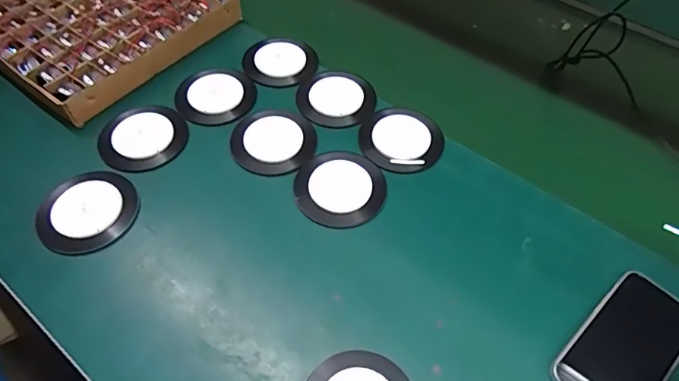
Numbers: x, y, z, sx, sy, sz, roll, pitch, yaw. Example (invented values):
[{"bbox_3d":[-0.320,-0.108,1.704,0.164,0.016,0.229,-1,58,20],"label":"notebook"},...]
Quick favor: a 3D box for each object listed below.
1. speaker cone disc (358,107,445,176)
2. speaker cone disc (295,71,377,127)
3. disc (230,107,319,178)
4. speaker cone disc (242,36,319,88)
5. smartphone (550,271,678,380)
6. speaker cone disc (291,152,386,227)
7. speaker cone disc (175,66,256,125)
[{"bbox_3d":[0.074,-0.062,0.555,0.092,0.015,0.094,1,54,-1],"label":"speaker cone disc"},{"bbox_3d":[-0.007,-0.120,0.592,0.094,0.015,0.085,31,59,19],"label":"speaker cone disc"},{"bbox_3d":[-0.078,-0.061,0.555,0.096,0.011,0.102,35,60,21],"label":"disc"},{"bbox_3d":[-0.079,-0.176,0.624,0.094,0.014,0.080,22,57,14],"label":"speaker cone disc"},{"bbox_3d":[0.257,0.140,0.414,0.145,0.016,0.074,-37,63,-24],"label":"smartphone"},{"bbox_3d":[0.001,-0.003,0.515,0.100,0.010,0.091,1,54,-1],"label":"speaker cone disc"},{"bbox_3d":[-0.155,-0.126,0.593,0.091,0.006,0.100,1,54,-1],"label":"speaker cone disc"}]

